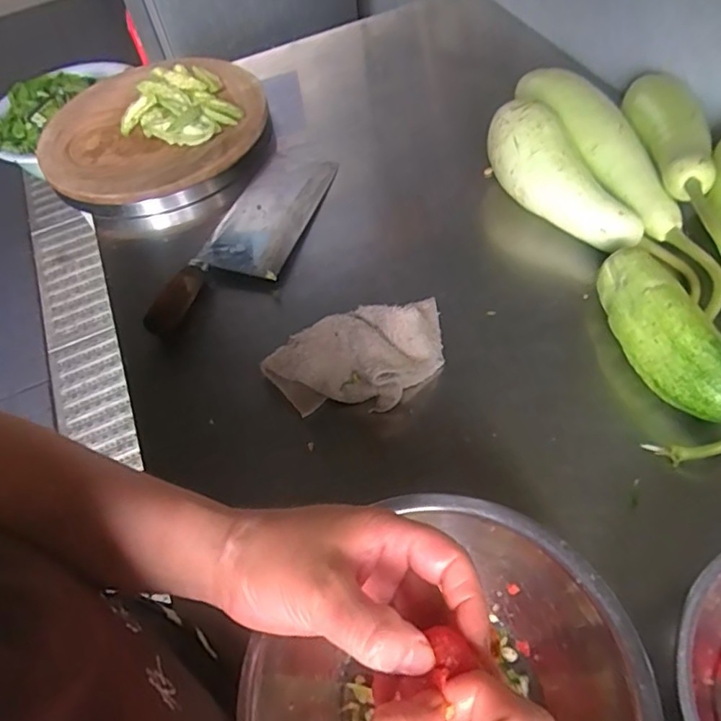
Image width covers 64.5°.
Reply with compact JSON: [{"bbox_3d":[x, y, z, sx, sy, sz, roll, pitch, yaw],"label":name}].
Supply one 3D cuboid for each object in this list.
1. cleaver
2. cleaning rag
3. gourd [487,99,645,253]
[{"bbox_3d":[-0.131,-0.153,0.705,0.109,0.025,0.327,11,58,15],"label":"cleaver"},{"bbox_3d":[0.000,-0.009,0.559,0.190,0.063,0.110,-18,53,-6],"label":"cleaning rag"},{"bbox_3d":[0.221,-0.207,0.649,0.074,0.070,0.226,-30,71,-18],"label":"gourd"}]

